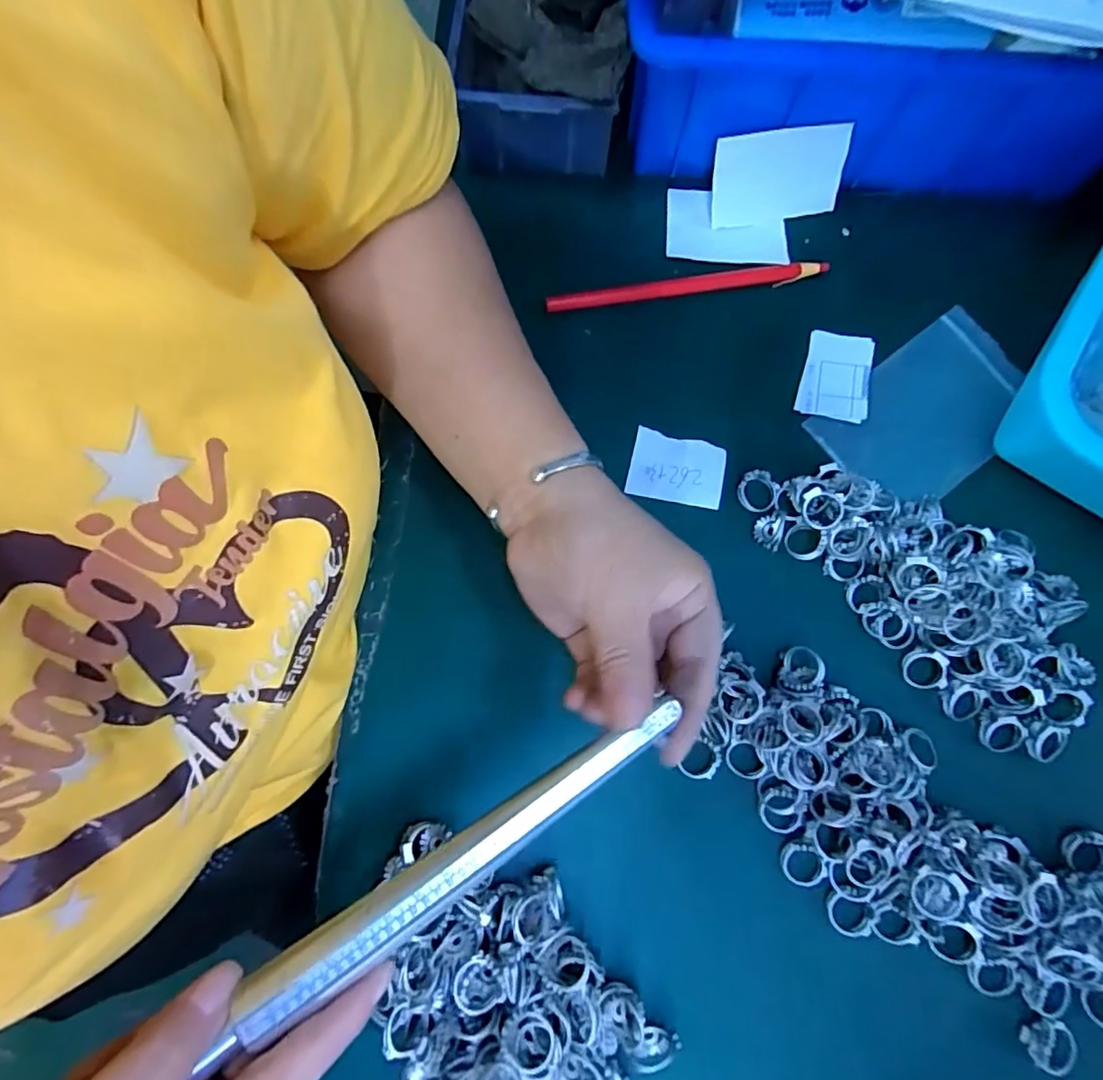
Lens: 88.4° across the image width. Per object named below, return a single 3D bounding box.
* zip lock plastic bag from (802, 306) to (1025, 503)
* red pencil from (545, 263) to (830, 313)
[{"bbox_3d":[0.215,-0.072,0.323,0.119,0.007,0.078,-37,81,-7],"label":"zip lock plastic bag"},{"bbox_3d":[0.079,-0.151,0.336,0.165,0.008,0.010,-7,78,-1],"label":"red pencil"}]

